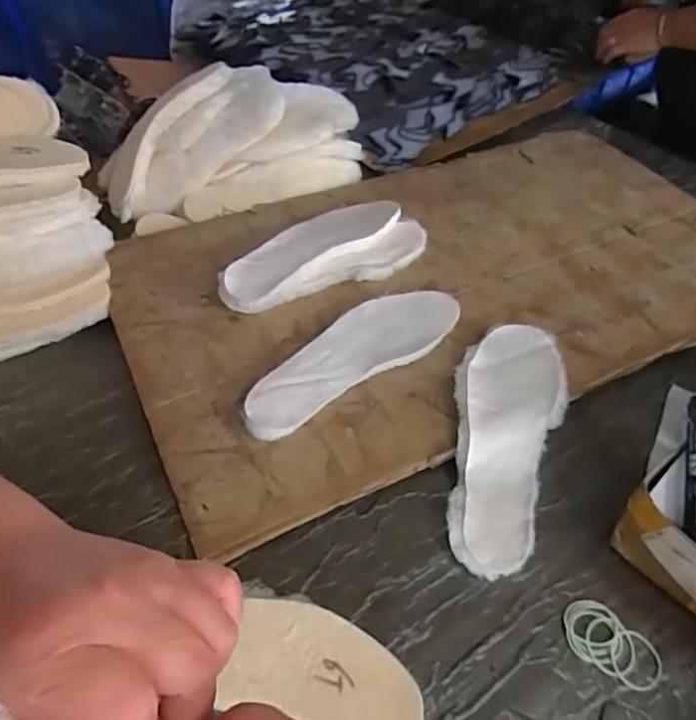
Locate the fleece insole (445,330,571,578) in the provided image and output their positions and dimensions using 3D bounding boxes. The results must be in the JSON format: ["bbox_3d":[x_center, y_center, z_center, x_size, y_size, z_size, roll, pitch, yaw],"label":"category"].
[{"bbox_3d":[0.154,0.071,0.601,0.110,0.038,0.289,14,48,14],"label":"fleece insole"}]

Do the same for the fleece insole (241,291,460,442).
[{"bbox_3d":[0.003,-0.007,0.662,0.280,0.020,0.096,-29,52,-25],"label":"fleece insole"}]

